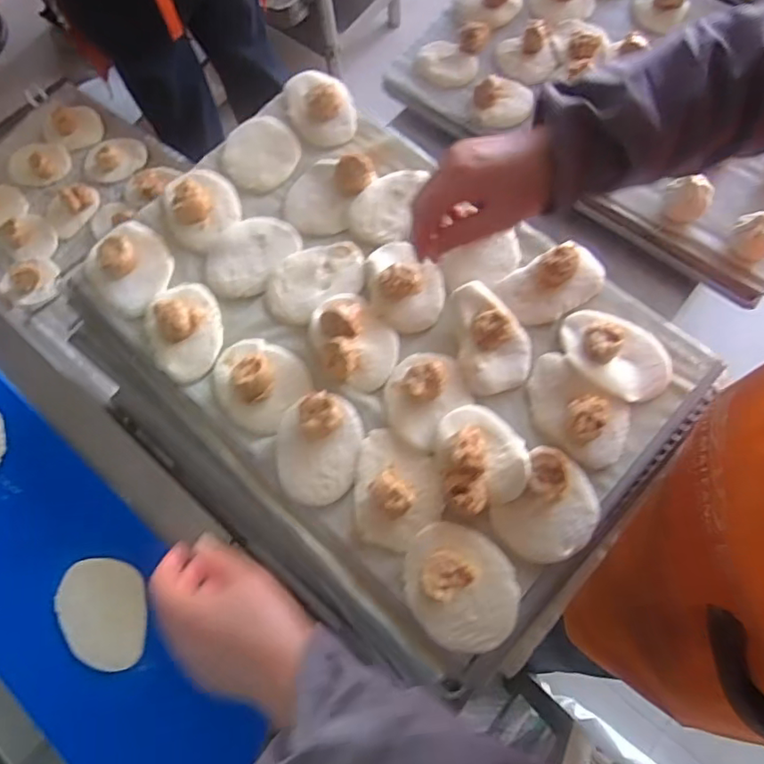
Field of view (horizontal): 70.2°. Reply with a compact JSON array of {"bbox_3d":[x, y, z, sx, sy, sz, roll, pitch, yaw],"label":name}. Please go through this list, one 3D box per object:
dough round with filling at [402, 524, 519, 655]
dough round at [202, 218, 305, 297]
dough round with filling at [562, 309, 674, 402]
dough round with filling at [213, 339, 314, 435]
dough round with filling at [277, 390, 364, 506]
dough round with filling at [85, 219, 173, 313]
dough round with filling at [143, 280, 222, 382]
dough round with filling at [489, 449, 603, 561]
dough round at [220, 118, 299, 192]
[{"bbox_3d":[0.068,0.179,0.476,0.107,0.030,0.093,36,76,14],"label":"dough round with filling"},{"bbox_3d":[-0.148,-0.143,0.609,0.078,0.004,0.108,42,78,15],"label":"dough round"},{"bbox_3d":[0.233,-0.032,0.538,0.111,0.027,0.079,41,77,15],"label":"dough round with filling"},{"bbox_3d":[-0.130,-0.004,0.548,0.096,0.026,0.089,-1,71,2],"label":"dough round with filling"},{"bbox_3d":[-0.062,0.061,0.521,0.079,0.025,0.103,5,71,4],"label":"dough round with filling"},{"bbox_3d":[-0.281,-0.133,0.602,0.095,0.028,0.092,-1,71,2],"label":"dough round with filling"},{"bbox_3d":[-0.211,-0.060,0.573,0.076,0.033,0.108,-22,71,-5],"label":"dough round with filling"},{"bbox_3d":[0.153,0.116,0.493,0.082,0.031,0.093,36,76,14],"label":"dough round with filling"},{"bbox_3d":[-0.148,-0.279,0.656,0.091,0.005,0.104,-24,72,-6],"label":"dough round"}]

